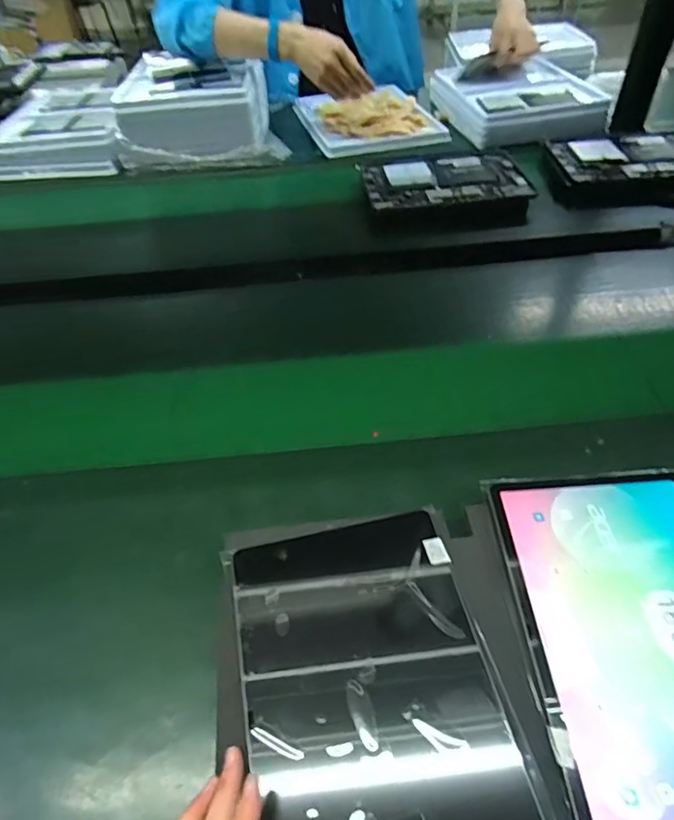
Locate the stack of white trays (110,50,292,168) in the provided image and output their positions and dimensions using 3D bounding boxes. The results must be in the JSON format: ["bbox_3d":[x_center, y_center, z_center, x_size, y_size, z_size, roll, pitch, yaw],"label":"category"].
[{"bbox_3d":[-0.262,-0.609,1.037,0.300,0.097,0.345,-5,49,-1],"label":"stack of white trays"}]

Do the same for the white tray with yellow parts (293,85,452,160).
[{"bbox_3d":[0.059,-0.600,1.079,0.246,0.031,0.311,-14,49,-8],"label":"white tray with yellow parts"}]

